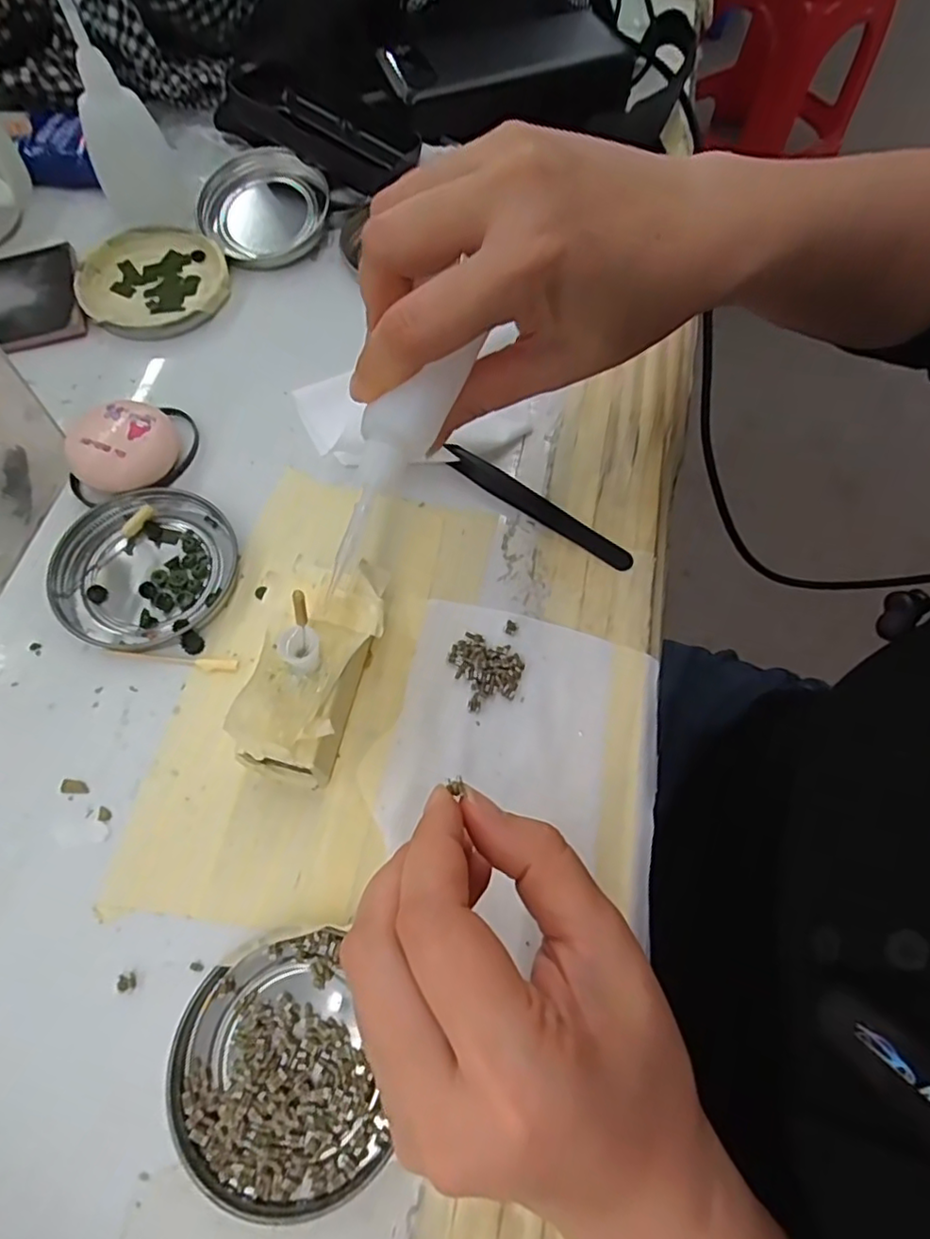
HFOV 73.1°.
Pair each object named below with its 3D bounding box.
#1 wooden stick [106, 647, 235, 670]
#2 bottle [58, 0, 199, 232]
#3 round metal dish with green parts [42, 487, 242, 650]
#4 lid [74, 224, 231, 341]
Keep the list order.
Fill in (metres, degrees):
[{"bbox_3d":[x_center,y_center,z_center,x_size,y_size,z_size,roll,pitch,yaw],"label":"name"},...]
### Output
[{"bbox_3d":[-0.126,0.017,0.268,0.056,0.004,0.005,6,66,0],"label":"wooden stick"},{"bbox_3d":[-0.185,-0.271,0.337,0.044,0.102,0.037,-4,67,-4],"label":"bottle"},{"bbox_3d":[-0.145,-0.024,0.283,0.079,0.008,0.075,1,67,-2],"label":"round metal dish with green parts"},{"bbox_3d":[-0.175,-0.190,0.353,0.079,0.010,0.079,1,67,-2],"label":"lid"}]

